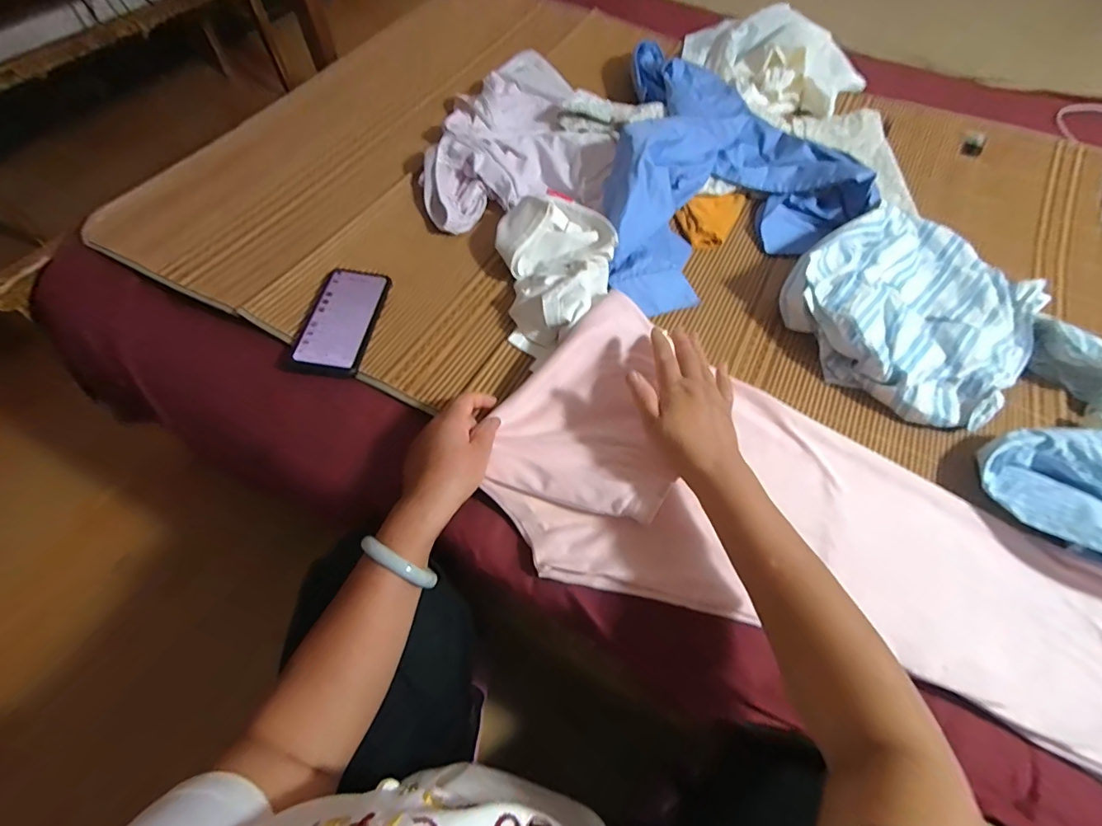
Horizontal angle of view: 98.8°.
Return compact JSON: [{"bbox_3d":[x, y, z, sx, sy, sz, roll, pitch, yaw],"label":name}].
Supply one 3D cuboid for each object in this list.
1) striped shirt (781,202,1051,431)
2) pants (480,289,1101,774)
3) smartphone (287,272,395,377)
[{"bbox_3d":[0.482,-0.150,0.609,0.322,0.070,0.261,-39,69,-21],"label":"striped shirt"},{"bbox_3d":[0.285,0.113,0.467,0.691,0.060,0.281,22,61,7],"label":"pants"},{"bbox_3d":[-0.249,-0.118,0.574,0.075,0.016,0.156,7,61,2],"label":"smartphone"}]

